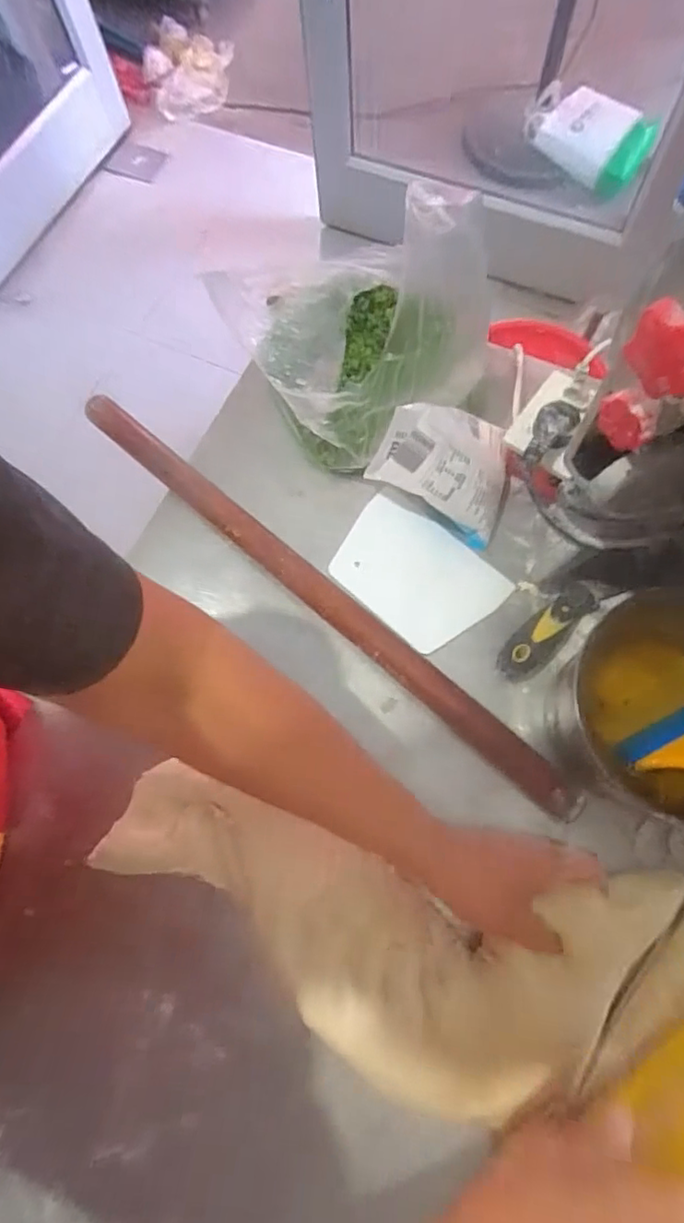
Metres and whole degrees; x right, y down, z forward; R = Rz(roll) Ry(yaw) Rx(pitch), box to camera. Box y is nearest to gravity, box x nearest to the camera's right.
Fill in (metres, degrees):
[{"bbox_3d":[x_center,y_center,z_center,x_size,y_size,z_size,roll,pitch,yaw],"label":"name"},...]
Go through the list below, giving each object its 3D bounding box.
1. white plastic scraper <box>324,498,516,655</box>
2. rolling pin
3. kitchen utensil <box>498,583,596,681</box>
[{"bbox_3d":[0.066,-0.035,0.529,0.145,0.005,0.105,42,78,15],"label":"white plastic scraper"},{"bbox_3d":[-0.029,-0.023,0.512,0.549,0.034,0.031,40,78,13],"label":"rolling pin"},{"bbox_3d":[0.175,0.018,0.492,0.105,0.028,0.035,-41,76,-10],"label":"kitchen utensil"}]

